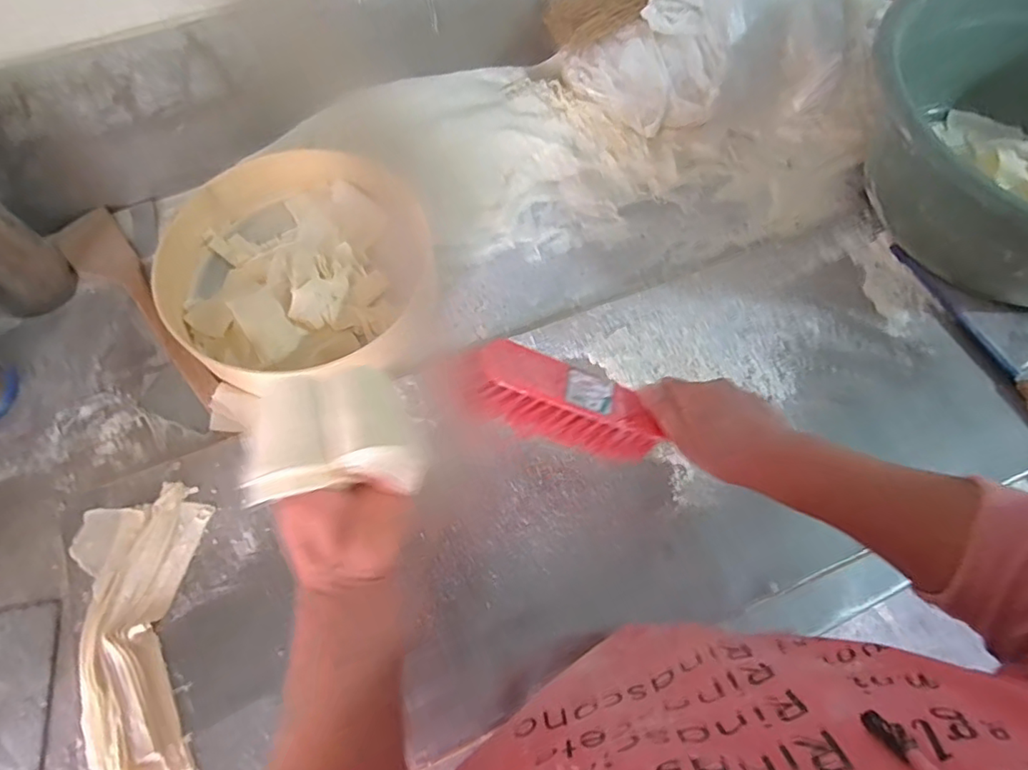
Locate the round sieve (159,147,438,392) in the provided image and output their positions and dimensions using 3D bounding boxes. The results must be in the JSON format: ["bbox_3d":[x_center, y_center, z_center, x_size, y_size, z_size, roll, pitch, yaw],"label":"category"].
[{"bbox_3d":[-0.243,-0.154,0.645,0.290,0.065,0.301,1,64,-1],"label":"round sieve"}]

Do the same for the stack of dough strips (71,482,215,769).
[{"bbox_3d":[-0.329,0.215,0.493,0.115,0.023,0.245,-12,65,-8],"label":"stack of dough strips"}]

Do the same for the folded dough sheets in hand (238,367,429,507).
[{"bbox_3d":[-0.113,0.029,0.364,0.106,0.019,0.081,-1,71,-19],"label":"folded dough sheets in hand"}]

